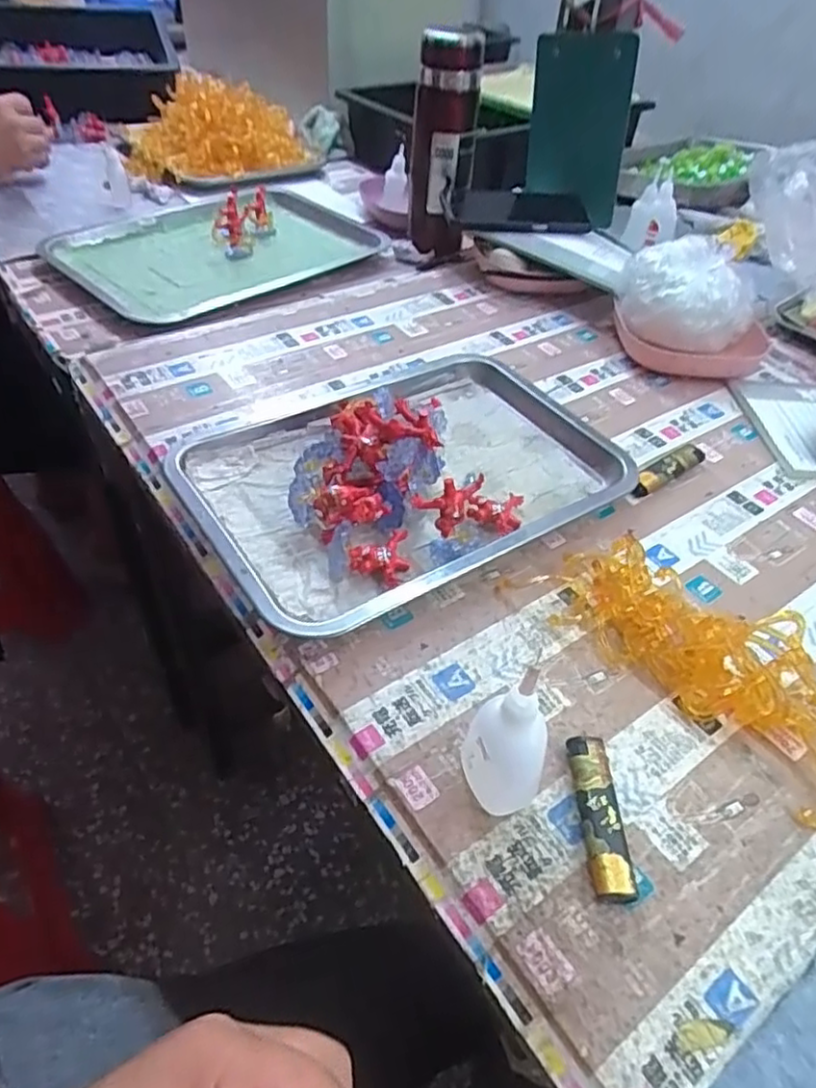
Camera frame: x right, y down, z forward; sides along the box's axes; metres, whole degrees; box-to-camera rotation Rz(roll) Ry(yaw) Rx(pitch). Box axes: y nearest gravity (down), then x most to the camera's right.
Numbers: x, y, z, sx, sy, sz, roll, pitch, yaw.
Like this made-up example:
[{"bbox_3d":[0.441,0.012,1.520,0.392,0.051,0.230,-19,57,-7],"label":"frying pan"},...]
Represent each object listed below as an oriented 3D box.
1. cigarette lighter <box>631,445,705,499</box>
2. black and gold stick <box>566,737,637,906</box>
[{"bbox_3d":[0.205,-0.058,0.532,0.094,0.013,0.016,-28,55,-29],"label":"cigarette lighter"},{"bbox_3d":[0.094,0.133,0.334,0.019,0.013,0.079,2,46,-3],"label":"black and gold stick"}]

